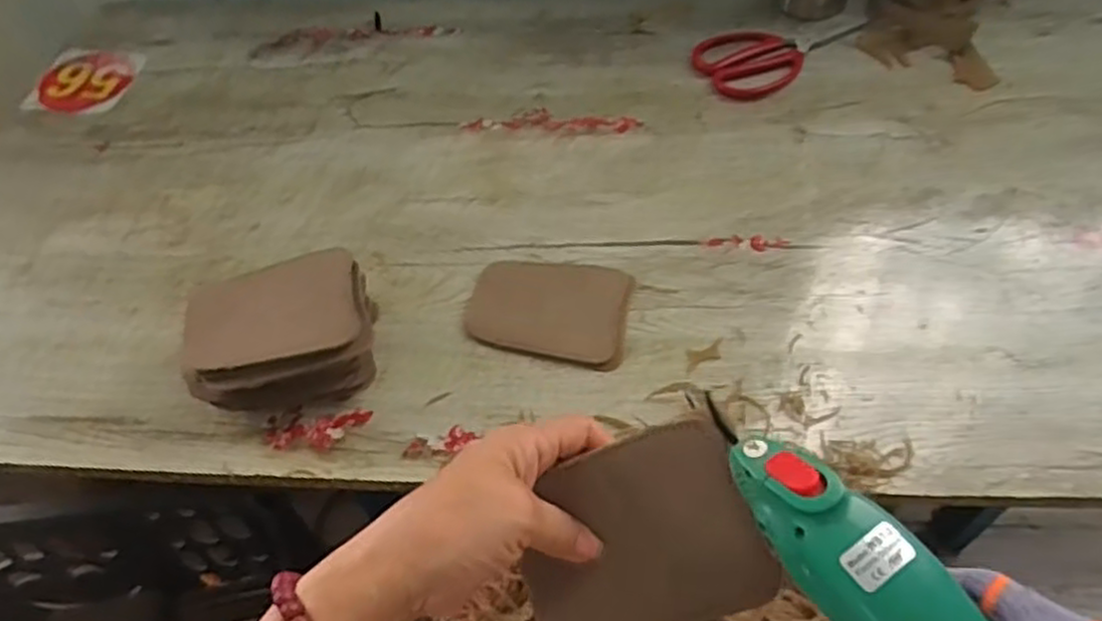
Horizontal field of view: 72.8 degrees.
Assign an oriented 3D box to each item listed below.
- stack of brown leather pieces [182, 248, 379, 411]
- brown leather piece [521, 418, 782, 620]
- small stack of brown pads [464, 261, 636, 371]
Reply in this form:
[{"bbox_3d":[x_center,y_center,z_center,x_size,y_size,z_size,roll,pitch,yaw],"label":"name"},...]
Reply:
[{"bbox_3d":[-0.186,0.022,0.523,0.120,0.069,0.083,-13,52,-6],"label":"stack of brown leather pieces"},{"bbox_3d":[0.038,0.107,0.345,0.112,0.008,0.088,-24,84,21],"label":"brown leather piece"},{"bbox_3d":[-0.001,-0.003,0.569,0.119,0.009,0.089,10,53,12],"label":"small stack of brown pads"}]

